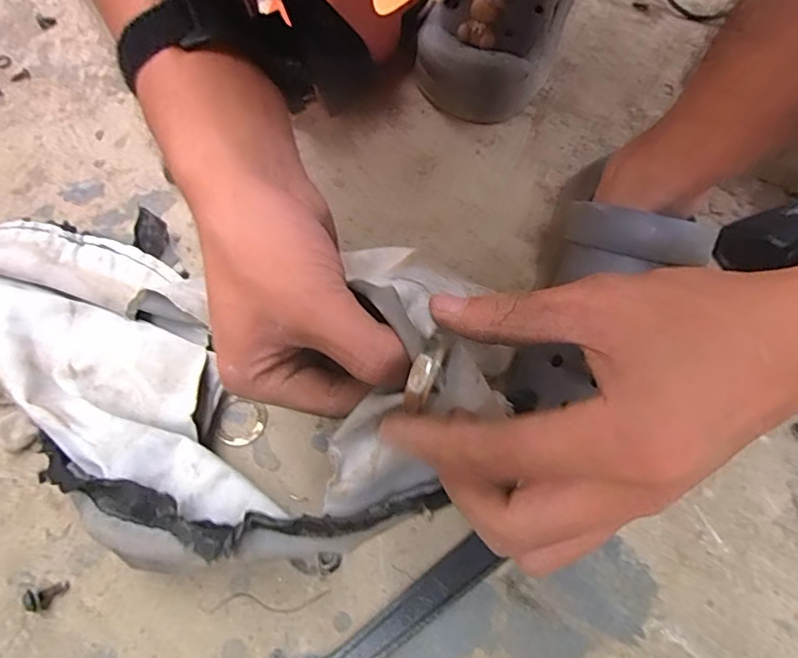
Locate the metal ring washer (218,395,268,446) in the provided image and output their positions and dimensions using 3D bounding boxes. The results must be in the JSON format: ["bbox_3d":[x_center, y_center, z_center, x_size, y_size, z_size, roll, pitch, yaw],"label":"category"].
[{"bbox_3d":[-0.102,0.060,0.351,0.031,0.004,0.030,1,62,-1],"label":"metal ring washer"}]

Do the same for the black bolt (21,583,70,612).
[{"bbox_3d":[-0.194,0.147,0.300,0.017,0.013,0.011,-15,64,-9],"label":"black bolt"}]

